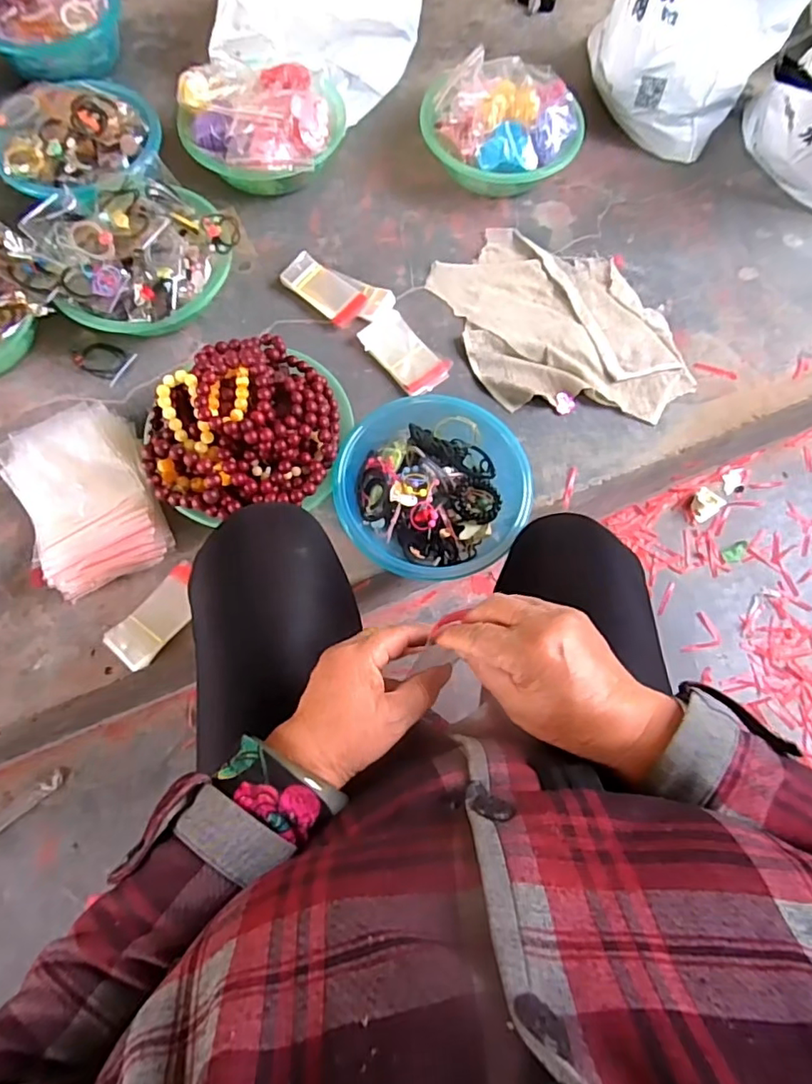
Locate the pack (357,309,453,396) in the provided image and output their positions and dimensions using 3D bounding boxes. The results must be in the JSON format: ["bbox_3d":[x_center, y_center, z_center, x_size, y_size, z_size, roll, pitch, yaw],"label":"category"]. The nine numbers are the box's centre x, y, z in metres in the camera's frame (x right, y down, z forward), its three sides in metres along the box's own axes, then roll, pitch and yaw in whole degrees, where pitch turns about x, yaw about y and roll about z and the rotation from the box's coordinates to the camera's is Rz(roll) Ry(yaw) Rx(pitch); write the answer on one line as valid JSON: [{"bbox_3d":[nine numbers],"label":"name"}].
[{"bbox_3d":[0.000,-0.257,0.775,0.073,0.020,0.130,-41,77,-13],"label":"pack"}]

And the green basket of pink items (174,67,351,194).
[{"bbox_3d":[-0.210,-0.598,0.829,0.236,0.099,0.183,-1,72,-2],"label":"green basket of pink items"}]

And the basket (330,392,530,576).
[{"bbox_3d":[0.027,-0.065,0.677,0.214,0.068,0.230,0,72,-1],"label":"basket"}]

